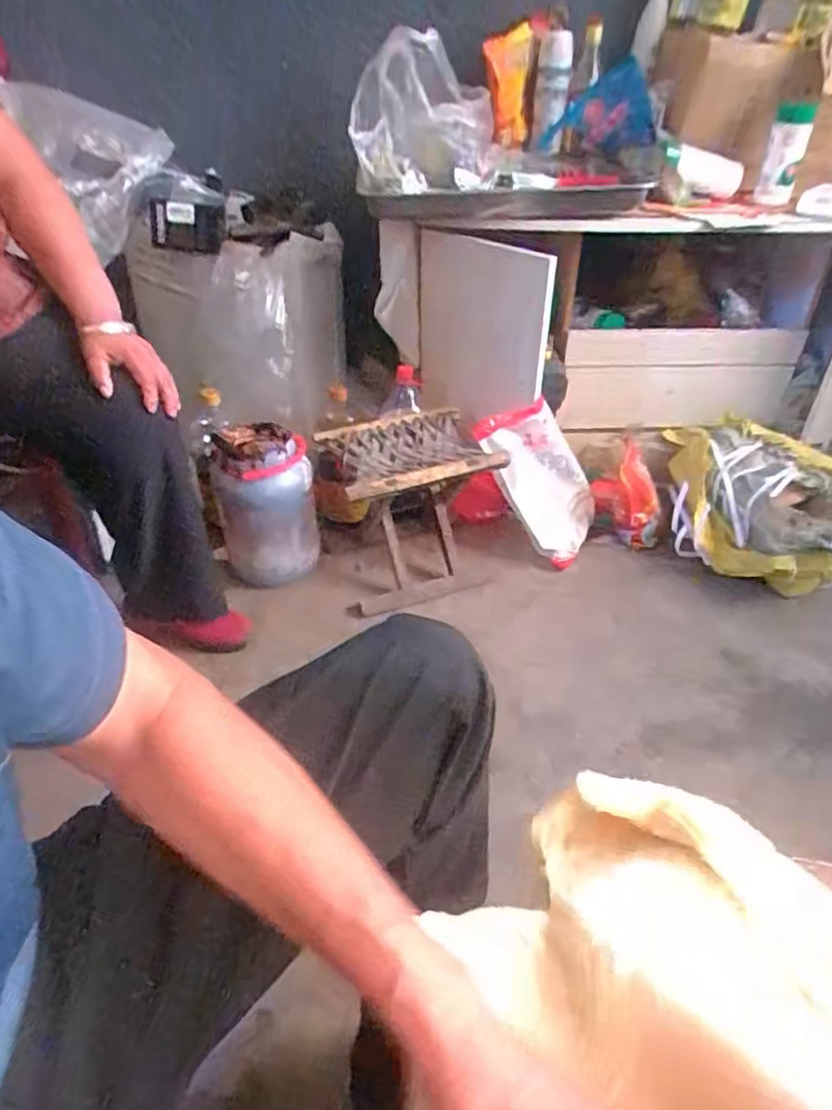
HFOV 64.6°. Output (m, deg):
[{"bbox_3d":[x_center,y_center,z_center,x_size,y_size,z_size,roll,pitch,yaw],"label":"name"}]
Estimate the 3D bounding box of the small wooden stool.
[{"bbox_3d":[-0.007,-0.092,1.170,0.262,0.250,0.211,-12,40,-15],"label":"small wooden stool"}]

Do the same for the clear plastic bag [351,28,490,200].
[{"bbox_3d":[0.008,-0.690,1.035,0.217,0.197,0.158,-1,38,-2],"label":"clear plastic bag"}]

